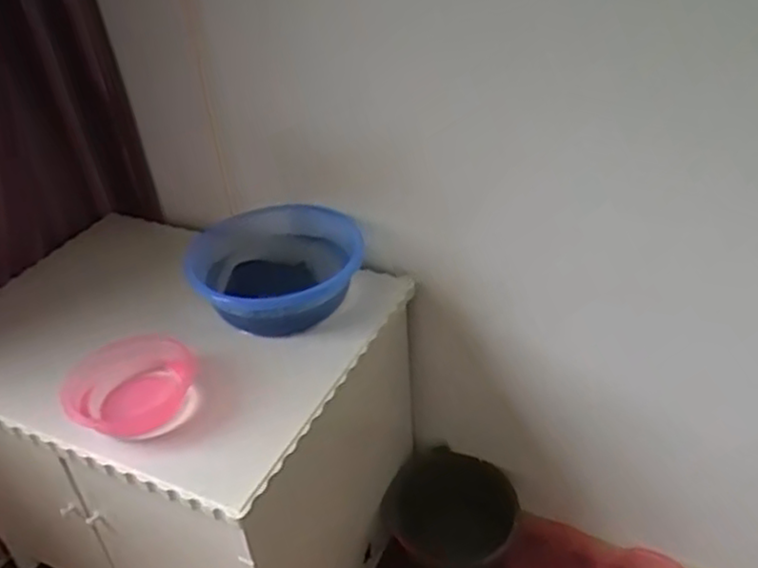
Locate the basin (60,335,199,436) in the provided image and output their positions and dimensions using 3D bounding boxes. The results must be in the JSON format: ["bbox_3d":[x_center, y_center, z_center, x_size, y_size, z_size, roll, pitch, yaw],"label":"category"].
[{"bbox_3d":[-0.402,0.172,1.128,0.204,0.078,0.196,-3,35,2],"label":"basin"}]

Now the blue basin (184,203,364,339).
[{"bbox_3d":[-0.204,-0.028,1.358,0.326,0.108,0.326,-3,35,2],"label":"blue basin"}]

